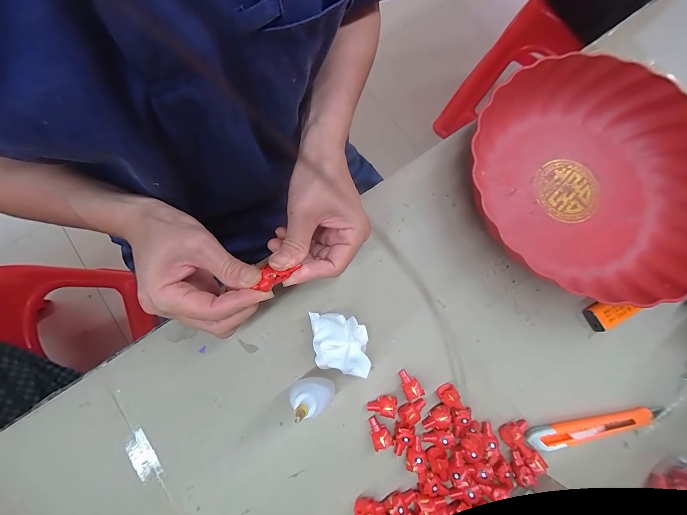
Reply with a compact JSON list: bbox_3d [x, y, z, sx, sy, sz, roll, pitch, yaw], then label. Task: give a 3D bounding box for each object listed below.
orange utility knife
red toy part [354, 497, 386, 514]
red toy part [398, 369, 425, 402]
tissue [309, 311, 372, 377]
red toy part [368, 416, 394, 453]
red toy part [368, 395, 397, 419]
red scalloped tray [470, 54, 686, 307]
[{"bbox_3d":[0.226,0.153,0.262,0.131,0.013,0.019,-7,78,-4],"label":"orange utility knife"},{"bbox_3d":[0.021,0.205,0.238,0.025,0.014,0.016,-12,78,-5],"label":"red toy part"},{"bbox_3d":[0.059,0.113,0.260,0.016,0.012,0.024,-21,79,-7],"label":"red toy part"},{"bbox_3d":[-0.003,0.075,0.255,0.048,0.032,0.053,-3,77,-3],"label":"tissue"},{"bbox_3d":[0.031,0.150,0.251,0.016,0.013,0.024,-15,79,-6],"label":"red toy part"},{"bbox_3d":[0.034,0.129,0.254,0.025,0.015,0.016,1,77,-3],"label":"red toy part"},{"bbox_3d":[0.242,-0.076,0.289,0.212,0.056,0.244,-16,79,-6],"label":"red scalloped tray"}]

